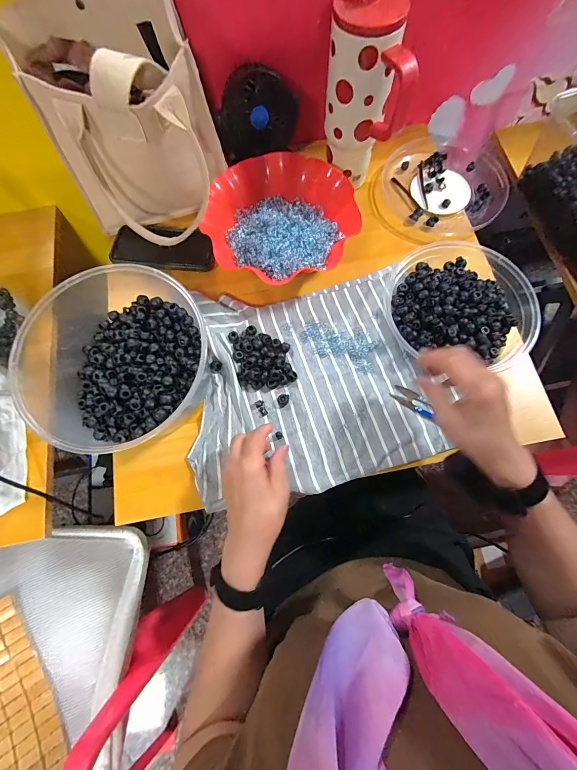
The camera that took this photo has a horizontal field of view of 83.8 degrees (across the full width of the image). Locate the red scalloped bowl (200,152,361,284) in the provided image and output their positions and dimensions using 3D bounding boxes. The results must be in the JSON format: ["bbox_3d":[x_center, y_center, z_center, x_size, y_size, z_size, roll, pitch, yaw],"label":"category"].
[{"bbox_3d":[-0.008,-0.252,0.497,0.211,0.058,0.210,0,73,1],"label":"red scalloped bowl"}]

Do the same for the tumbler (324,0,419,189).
[{"bbox_3d":[0.100,-0.373,0.447,0.101,0.216,0.088,3,73,3],"label":"tumbler"}]

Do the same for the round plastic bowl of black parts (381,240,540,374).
[{"bbox_3d":[0.242,-0.120,0.462,0.196,0.037,0.177,8,73,4],"label":"round plastic bowl of black parts"}]

